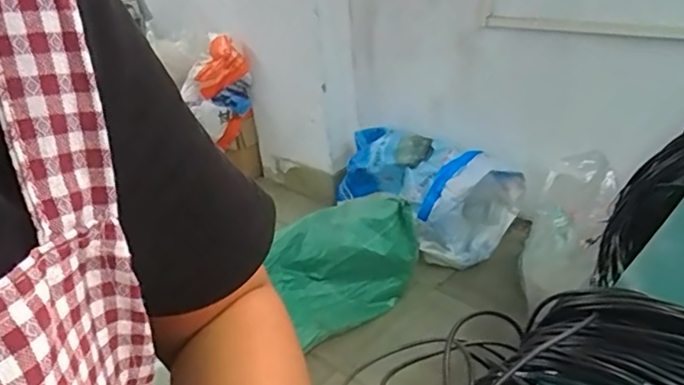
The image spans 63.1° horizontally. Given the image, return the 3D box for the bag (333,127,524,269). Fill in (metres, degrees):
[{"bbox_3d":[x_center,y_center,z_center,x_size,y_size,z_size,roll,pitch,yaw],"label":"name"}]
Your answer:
[{"bbox_3d":[0.250,-0.019,1.779,0.292,0.303,0.560,-23,33,-28],"label":"bag"}]

